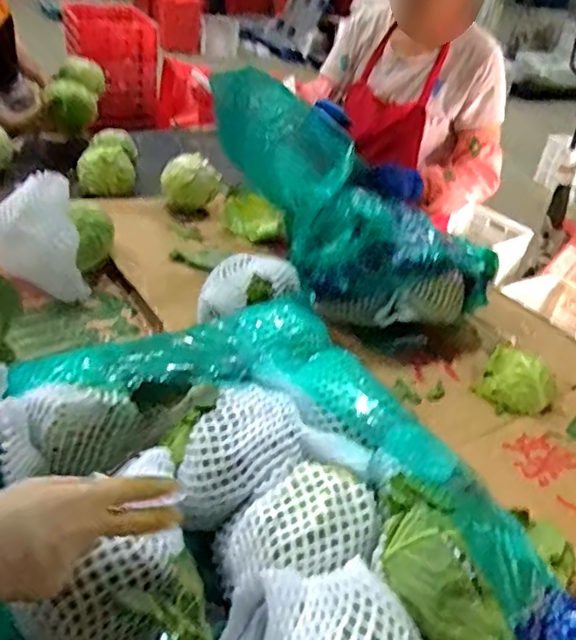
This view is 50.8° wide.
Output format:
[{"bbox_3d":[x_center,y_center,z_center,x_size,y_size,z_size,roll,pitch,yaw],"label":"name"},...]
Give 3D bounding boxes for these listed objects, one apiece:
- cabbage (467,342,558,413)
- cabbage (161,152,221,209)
[{"bbox_3d":[0.350,0.092,0.929,0.107,0.053,0.105,-23,44,-37],"label":"cabbage"},{"bbox_3d":[-0.208,-0.306,1.314,0.123,0.095,0.129,3,34,-7],"label":"cabbage"}]

